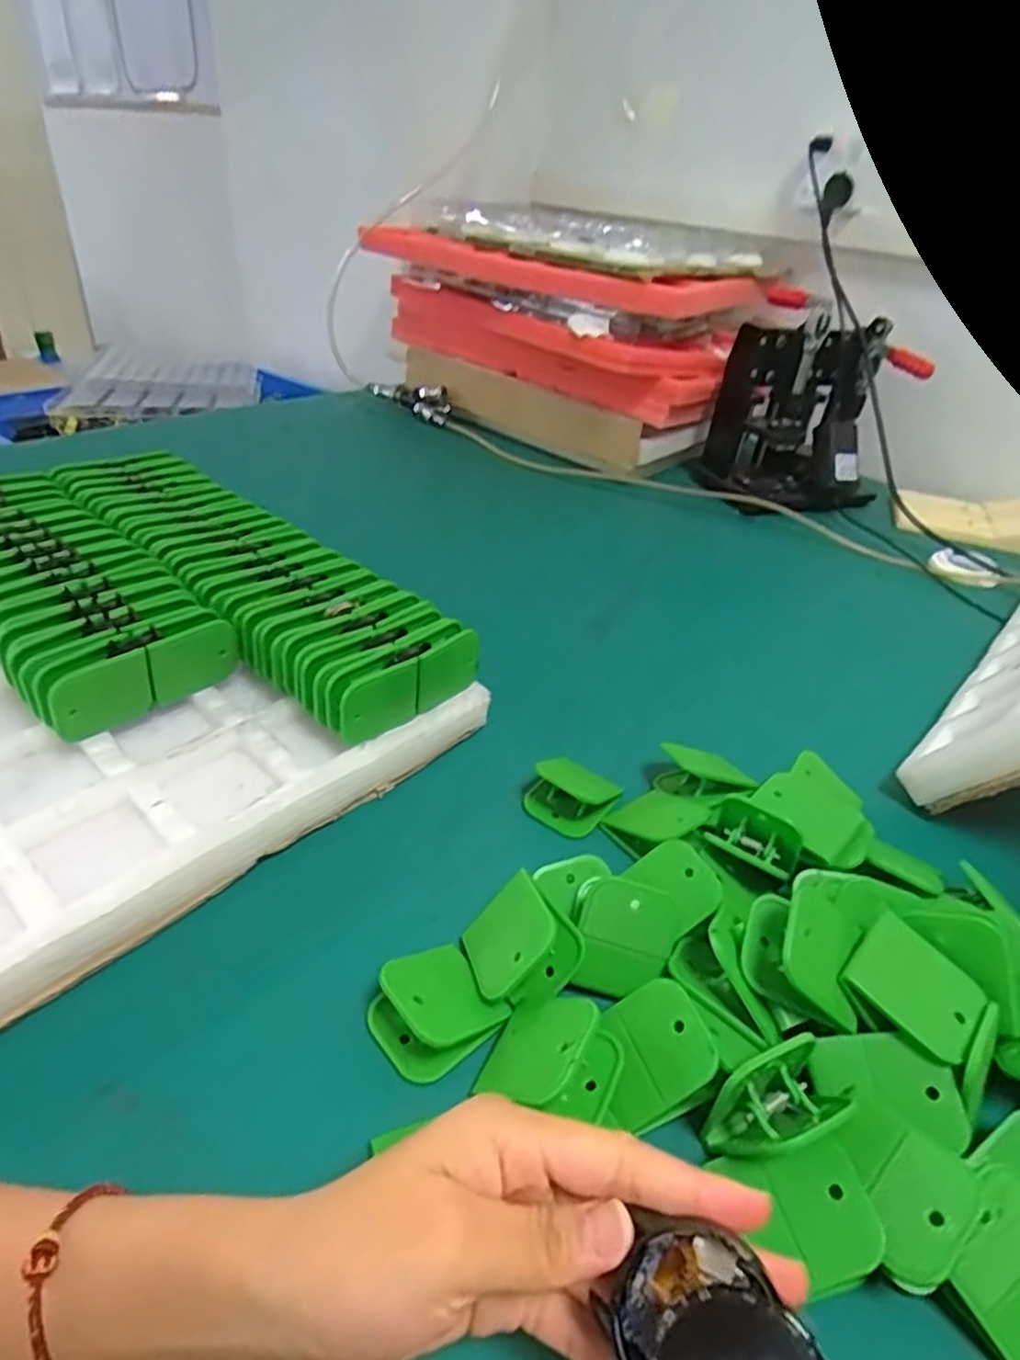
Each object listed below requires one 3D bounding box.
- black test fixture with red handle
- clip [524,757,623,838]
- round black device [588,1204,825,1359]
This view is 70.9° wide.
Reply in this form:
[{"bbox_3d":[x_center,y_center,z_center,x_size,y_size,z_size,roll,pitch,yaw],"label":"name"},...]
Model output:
[{"bbox_3d":[0.372,-0.329,0.890,0.209,0.202,0.146,1,36,-6],"label":"black test fixture with red handle"},{"bbox_3d":[0.040,0.069,0.453,0.048,0.029,0.048,24,39,23],"label":"clip"},{"bbox_3d":[0.050,0.169,0.181,0.051,0.018,0.045,23,73,33],"label":"round black device"}]

